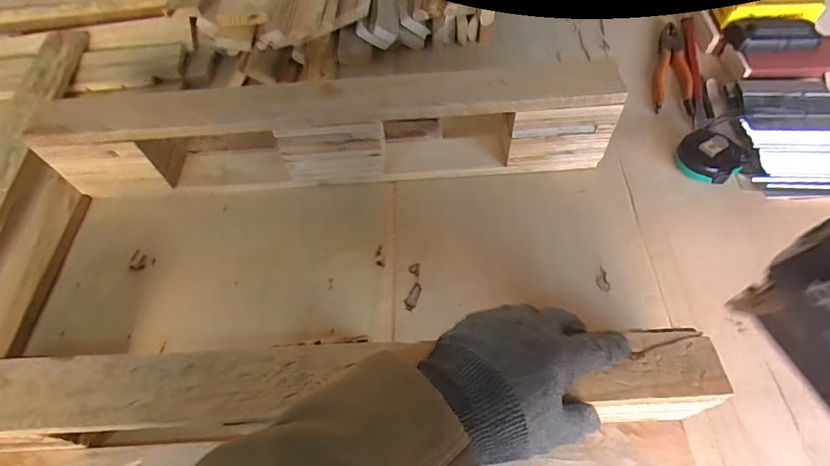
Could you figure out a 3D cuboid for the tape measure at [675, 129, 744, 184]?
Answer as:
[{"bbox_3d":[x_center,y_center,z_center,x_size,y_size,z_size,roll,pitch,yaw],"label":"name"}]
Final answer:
[{"bbox_3d":[0.357,-0.096,0.529,0.066,0.029,0.066,-2,58,2],"label":"tape measure"}]

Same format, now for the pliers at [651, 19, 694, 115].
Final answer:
[{"bbox_3d":[0.369,-0.242,0.633,0.050,0.011,0.191,11,59,10],"label":"pliers"}]

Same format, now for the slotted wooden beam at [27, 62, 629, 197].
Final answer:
[{"bbox_3d":[-0.106,-0.131,0.536,0.656,0.118,0.113,-5,58,1],"label":"slotted wooden beam"}]

